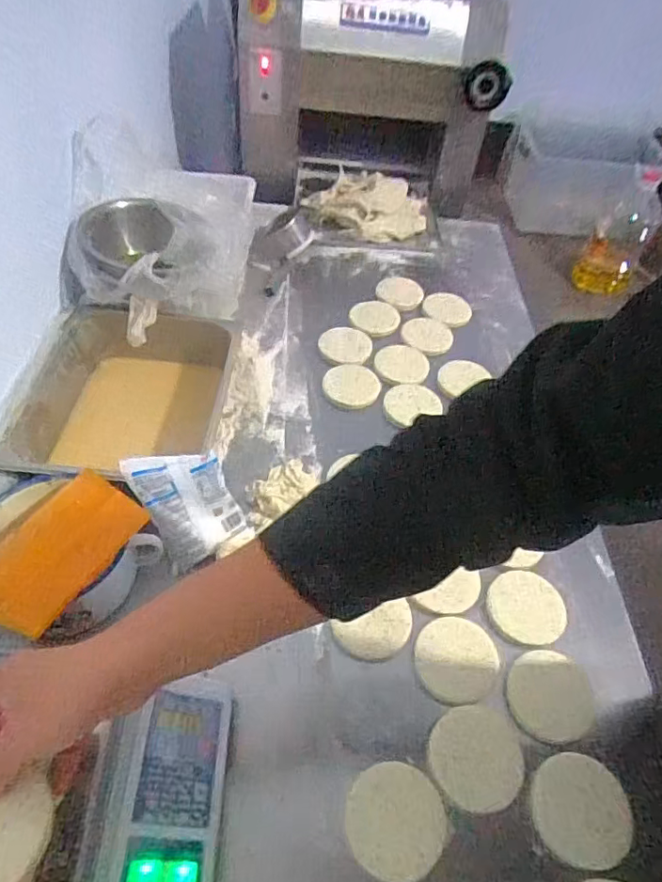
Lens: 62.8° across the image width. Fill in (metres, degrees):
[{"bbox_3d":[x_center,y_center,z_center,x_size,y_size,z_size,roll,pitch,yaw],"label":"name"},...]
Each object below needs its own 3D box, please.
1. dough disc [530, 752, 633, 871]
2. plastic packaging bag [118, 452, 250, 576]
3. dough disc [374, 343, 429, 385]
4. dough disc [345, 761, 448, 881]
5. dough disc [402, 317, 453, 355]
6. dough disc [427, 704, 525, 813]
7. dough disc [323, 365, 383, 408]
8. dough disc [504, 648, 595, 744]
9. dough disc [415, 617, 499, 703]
[{"bbox_3d":[0.258,0.379,0.561,0.099,0.005,0.094,3,50,-3],"label":"dough disc"},{"bbox_3d":[-0.175,0.076,0.674,0.100,0.153,0.022,-27,24,-15],"label":"plastic packaging bag"},{"bbox_3d":[0.129,-0.140,0.979,0.099,0.014,0.093,3,50,-3],"label":"dough disc"},{"bbox_3d":[0.066,0.380,0.546,0.098,0.007,0.096,3,50,-3],"label":"dough disc"},{"bbox_3d":[0.185,-0.205,1.033,0.094,0.010,0.092,3,50,-3],"label":"dough disc"},{"bbox_3d":[0.156,0.338,0.583,0.100,0.008,0.094,3,50,-3],"label":"dough disc"},{"bbox_3d":[0.036,-0.096,0.932,0.094,0.006,0.097,4,53,-5],"label":"dough disc"},{"bbox_3d":[0.250,0.290,0.623,0.094,0.010,0.093,3,50,-3],"label":"dough disc"},{"bbox_3d":[0.149,0.257,0.644,0.092,0.004,0.102,39,57,24],"label":"dough disc"}]

